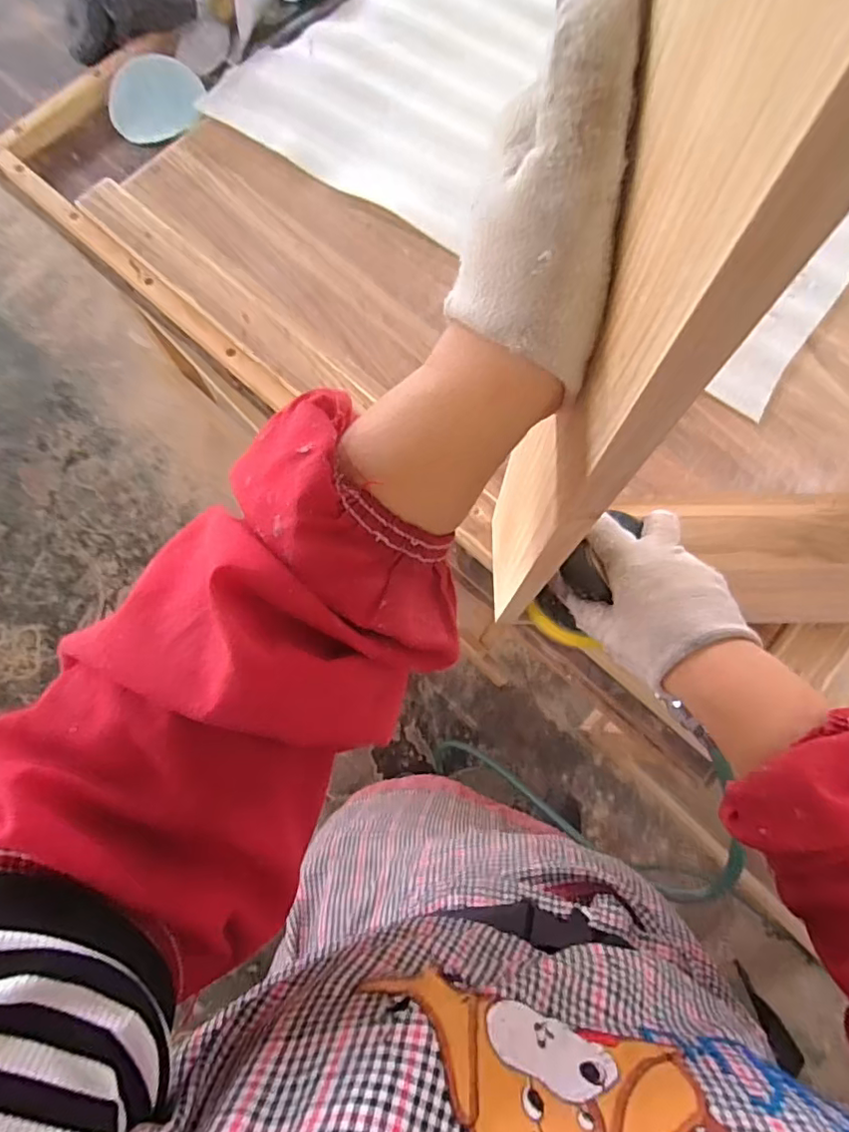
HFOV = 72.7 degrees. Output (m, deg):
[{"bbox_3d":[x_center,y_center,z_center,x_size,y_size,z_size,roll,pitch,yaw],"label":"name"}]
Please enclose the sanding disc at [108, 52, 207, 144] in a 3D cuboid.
[{"bbox_3d":[-0.326,-0.566,0.701,0.099,0.008,0.110,16,86,-7],"label":"sanding disc"}]

